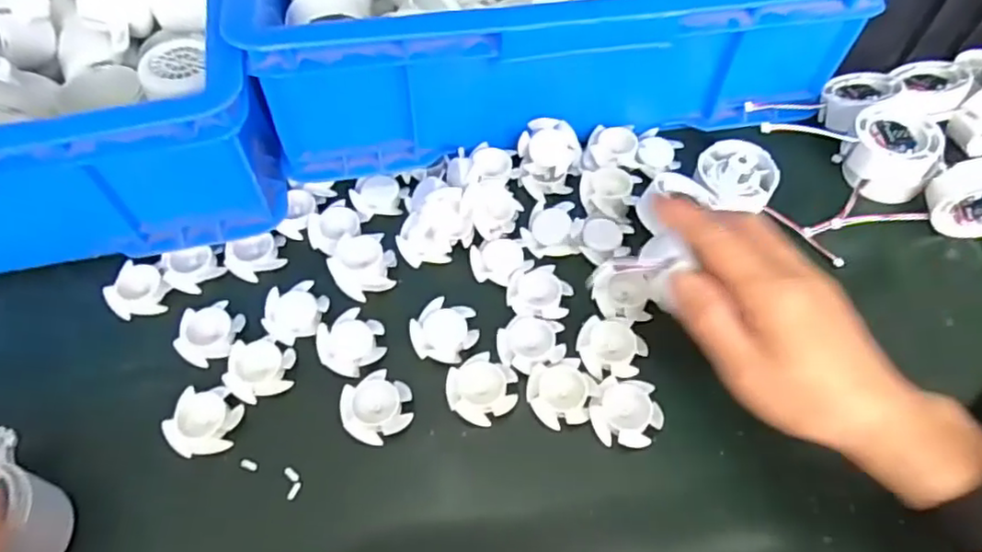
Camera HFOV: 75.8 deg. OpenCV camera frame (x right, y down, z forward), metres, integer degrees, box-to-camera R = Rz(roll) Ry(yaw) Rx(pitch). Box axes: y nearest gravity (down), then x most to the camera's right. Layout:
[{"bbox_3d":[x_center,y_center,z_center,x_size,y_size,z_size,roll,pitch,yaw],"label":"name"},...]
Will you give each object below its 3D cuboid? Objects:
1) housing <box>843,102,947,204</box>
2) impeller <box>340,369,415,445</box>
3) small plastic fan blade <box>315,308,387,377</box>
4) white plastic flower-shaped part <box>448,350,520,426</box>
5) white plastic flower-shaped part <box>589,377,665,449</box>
[{"bbox_3d":[0.277,-0.083,0.436,0.058,0.044,0.058,0,58,0],"label":"housing"},{"bbox_3d":[-0.067,0.075,0.367,0.040,0.011,0.038,0,58,0],"label":"impeller"},{"bbox_3d":[-0.088,0.038,0.388,0.040,0.010,0.041,0,58,0],"label":"small plastic fan blade"},{"bbox_3d":[-0.006,0.067,0.373,0.040,0.010,0.039,0,58,0],"label":"white plastic flower-shaped part"},{"bbox_3d":[0.077,0.079,0.363,0.040,0.011,0.037,0,58,0],"label":"white plastic flower-shaped part"}]

